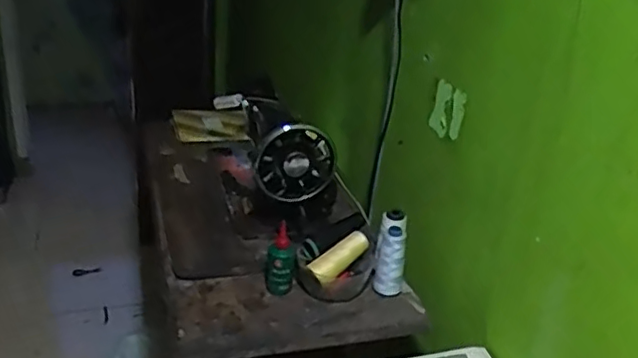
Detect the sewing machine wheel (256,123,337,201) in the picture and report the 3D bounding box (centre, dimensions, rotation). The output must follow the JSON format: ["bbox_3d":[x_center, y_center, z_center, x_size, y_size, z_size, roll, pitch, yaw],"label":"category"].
[{"bbox_3d":[-0.041,-0.027,1.031,0.127,0.132,0.039,-18,28,-8],"label":"sewing machine wheel"}]

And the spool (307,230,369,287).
[{"bbox_3d":[0.035,0.123,0.992,0.111,0.031,0.034,-36,44,-25],"label":"spool"}]

